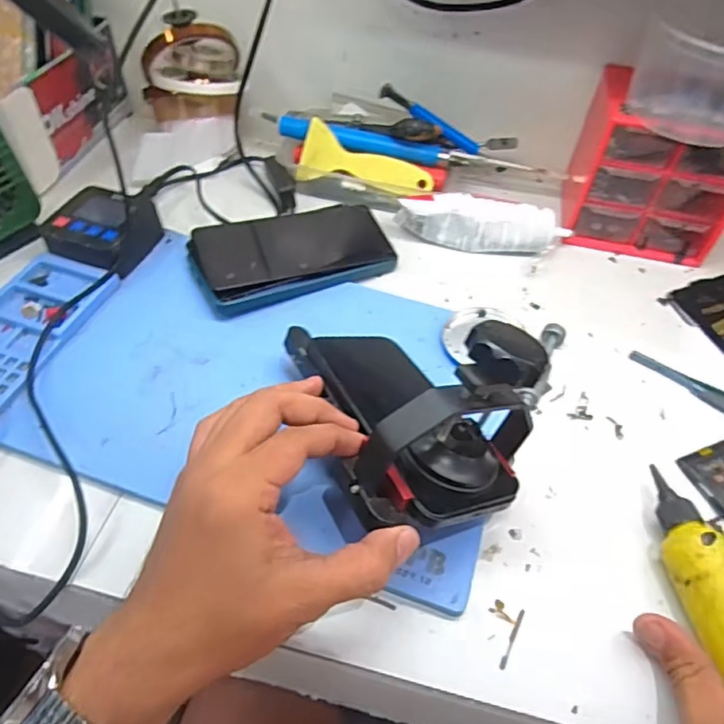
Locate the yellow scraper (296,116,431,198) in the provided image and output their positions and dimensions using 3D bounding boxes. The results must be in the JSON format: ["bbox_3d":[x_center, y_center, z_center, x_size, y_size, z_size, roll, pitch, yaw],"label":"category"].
[{"bbox_3d":[0.002,-0.176,0.526,0.124,0.051,0.009,23,21,1],"label":"yellow scraper"}]

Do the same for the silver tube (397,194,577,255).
[{"bbox_3d":[0.106,-0.120,0.495,0.147,0.044,0.036,9,51,4],"label":"silver tube"}]

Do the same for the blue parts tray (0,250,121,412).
[{"bbox_3d":[-0.244,-0.022,0.399,0.076,0.015,0.156,15,51,8],"label":"blue parts tray"}]

